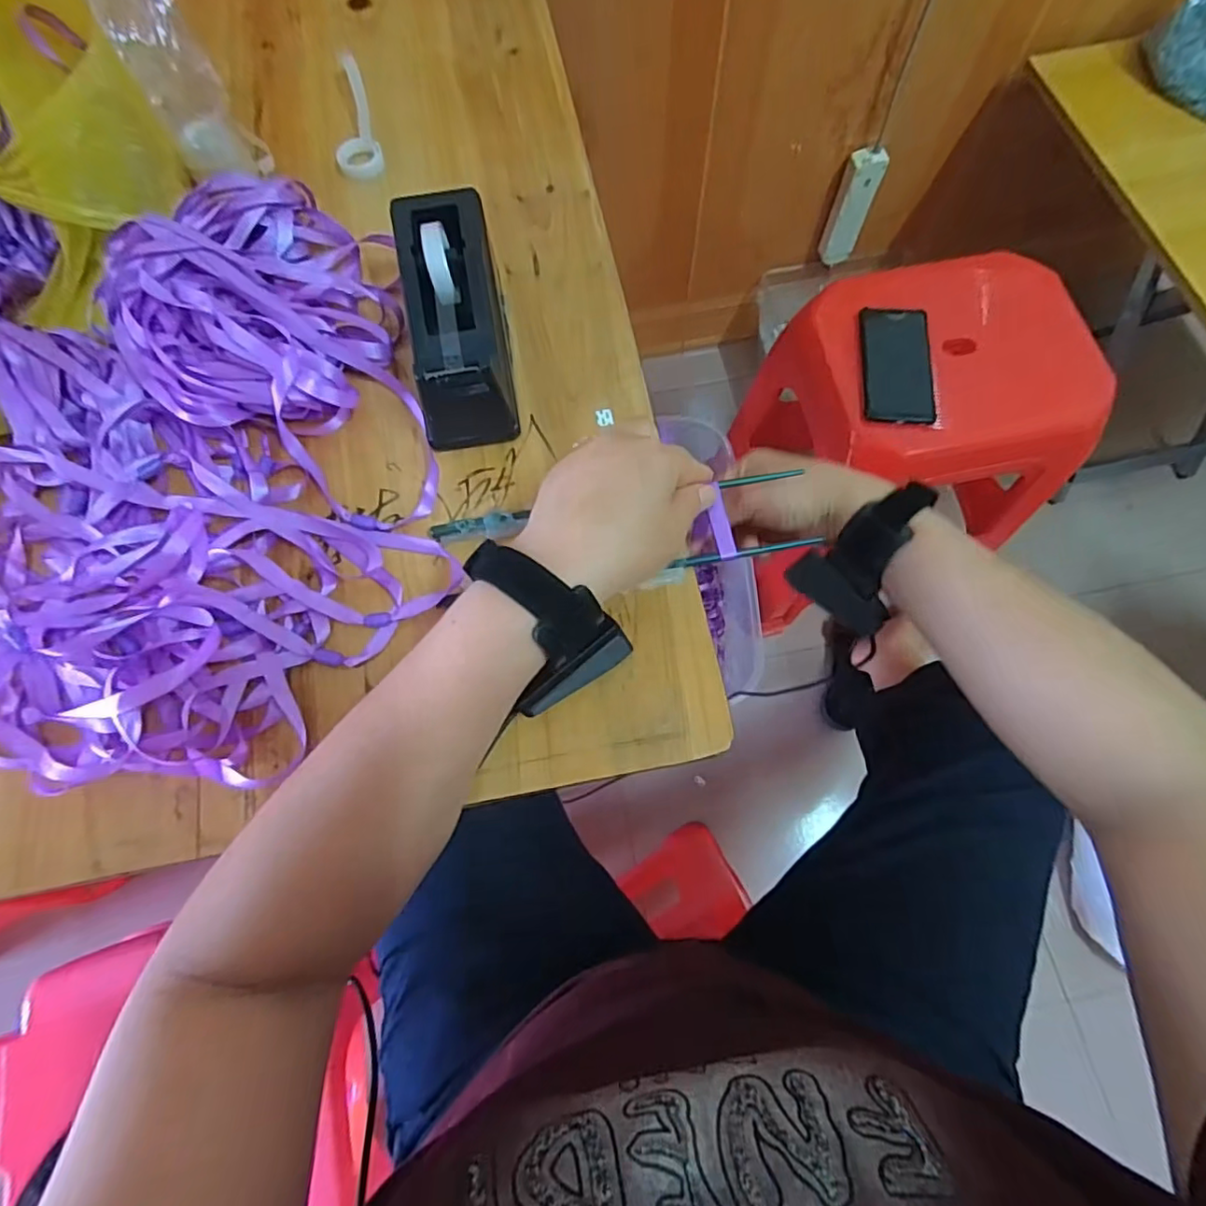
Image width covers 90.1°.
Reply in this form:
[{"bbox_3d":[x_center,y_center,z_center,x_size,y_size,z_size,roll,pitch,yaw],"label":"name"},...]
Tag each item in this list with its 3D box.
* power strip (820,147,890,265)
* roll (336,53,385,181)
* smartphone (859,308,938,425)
[{"bbox_3d":[0.419,-0.661,1.015,0.058,0.188,0.022,12,72,5],"label":"power strip"},{"bbox_3d":[-0.201,-0.387,0.481,0.033,0.025,0.108,-14,72,-3],"label":"roll"},{"bbox_3d":[0.336,-0.273,0.686,0.077,0.014,0.152,5,72,4],"label":"smartphone"}]

